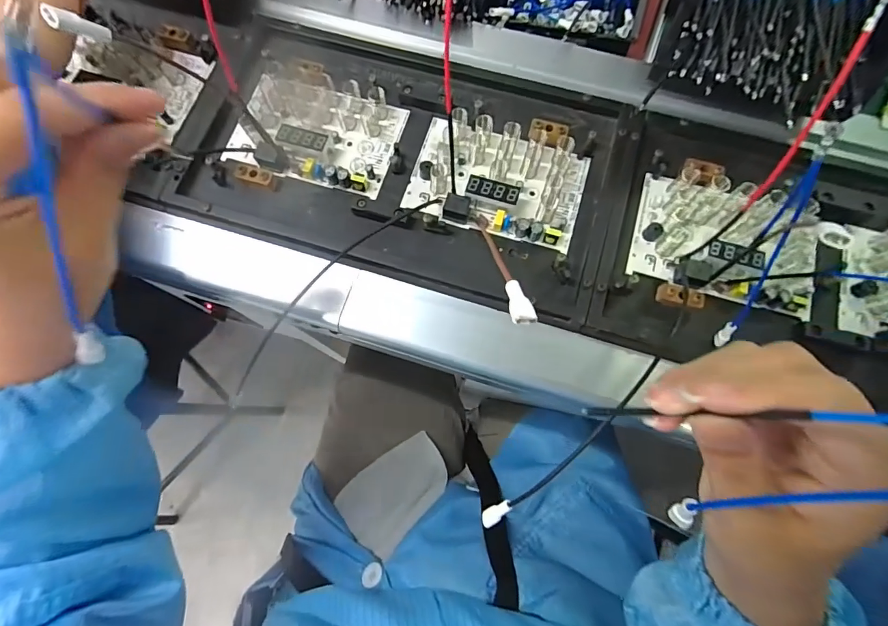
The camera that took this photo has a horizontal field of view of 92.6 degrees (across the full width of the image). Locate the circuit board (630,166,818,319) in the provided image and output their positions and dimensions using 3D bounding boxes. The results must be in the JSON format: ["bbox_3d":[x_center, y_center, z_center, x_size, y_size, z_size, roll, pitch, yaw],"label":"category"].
[{"bbox_3d":[0.216,-0.057,0.316,0.132,0.020,0.089,17,78,4],"label":"circuit board"}]

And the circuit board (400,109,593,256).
[{"bbox_3d":[0.043,-0.108,0.336,0.135,0.019,0.085,17,78,4],"label":"circuit board"}]

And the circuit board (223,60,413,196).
[{"bbox_3d":[-0.105,-0.154,0.351,0.132,0.020,0.088,16,78,4],"label":"circuit board"}]

